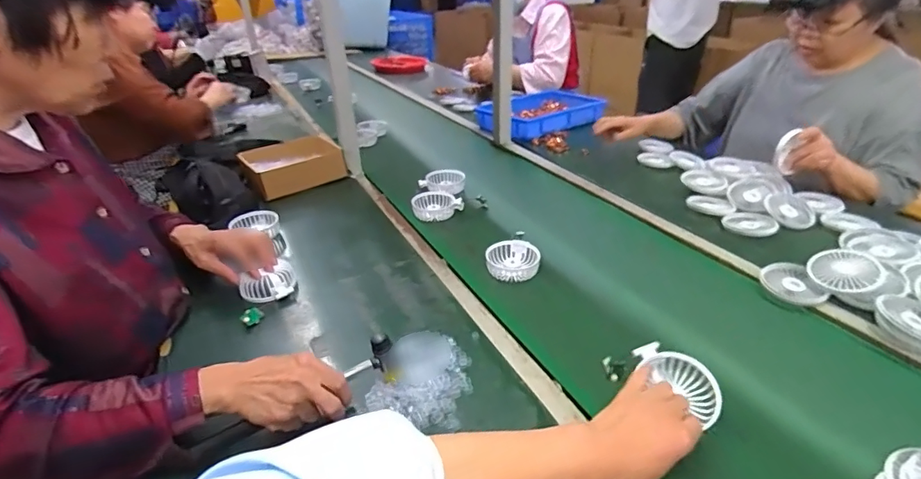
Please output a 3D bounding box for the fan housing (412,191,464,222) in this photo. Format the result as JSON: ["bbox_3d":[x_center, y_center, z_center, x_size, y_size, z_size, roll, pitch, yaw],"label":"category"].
[{"bbox_3d":[-0.058,-0.074,1.005,0.097,0.032,0.098,-15,32,-22],"label":"fan housing"}]

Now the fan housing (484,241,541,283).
[{"bbox_3d":[0.087,0.035,0.807,0.088,0.034,0.082,-1,30,1],"label":"fan housing"}]

